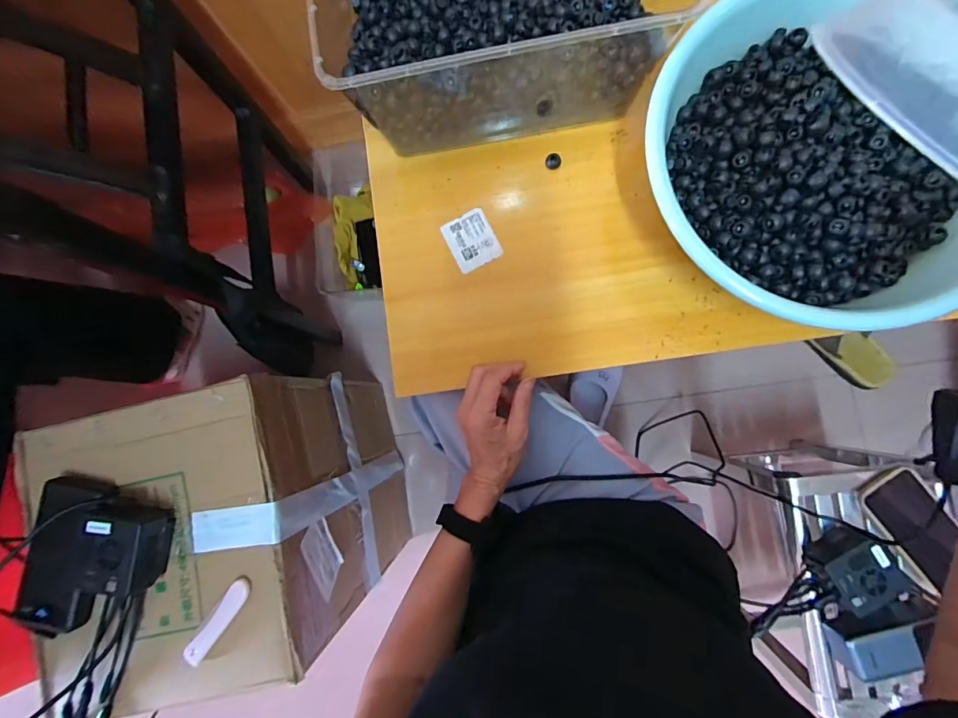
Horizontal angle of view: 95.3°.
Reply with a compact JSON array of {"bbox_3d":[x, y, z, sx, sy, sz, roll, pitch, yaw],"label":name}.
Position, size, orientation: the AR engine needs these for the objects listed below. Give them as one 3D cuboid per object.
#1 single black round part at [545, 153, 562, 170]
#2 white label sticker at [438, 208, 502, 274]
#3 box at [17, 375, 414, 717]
[{"bbox_3d":[0.078,-0.207,0.457,0.017,0.007,0.016,0,86,5],"label":"single black round part"},{"bbox_3d":[-0.008,-0.126,0.462,0.048,0.004,0.058,-27,85,3],"label":"white label sticker"},{"bbox_3d":[-0.343,0.224,0.695,0.297,0.454,0.331,-13,85,4],"label":"box"}]

